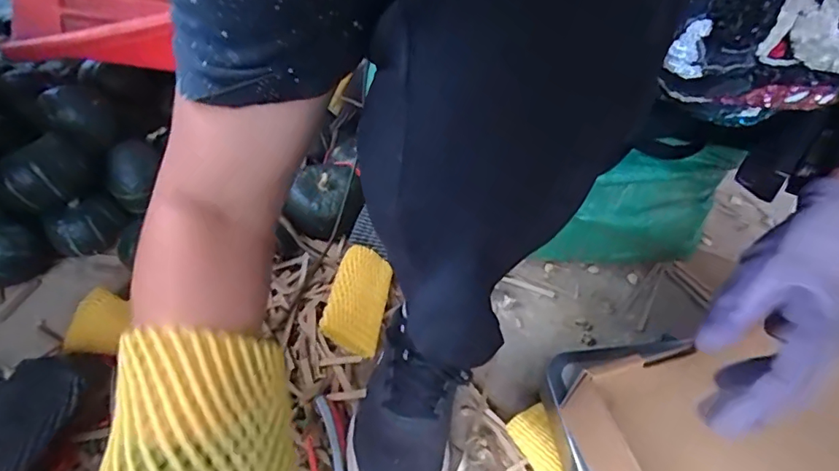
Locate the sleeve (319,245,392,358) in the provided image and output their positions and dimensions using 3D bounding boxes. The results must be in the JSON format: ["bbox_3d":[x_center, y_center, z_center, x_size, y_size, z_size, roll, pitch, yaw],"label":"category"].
[{"bbox_3d":[-0.069,0.069,0.558,0.065,0.021,0.126,32,44,-20],"label":"sleeve"}]

